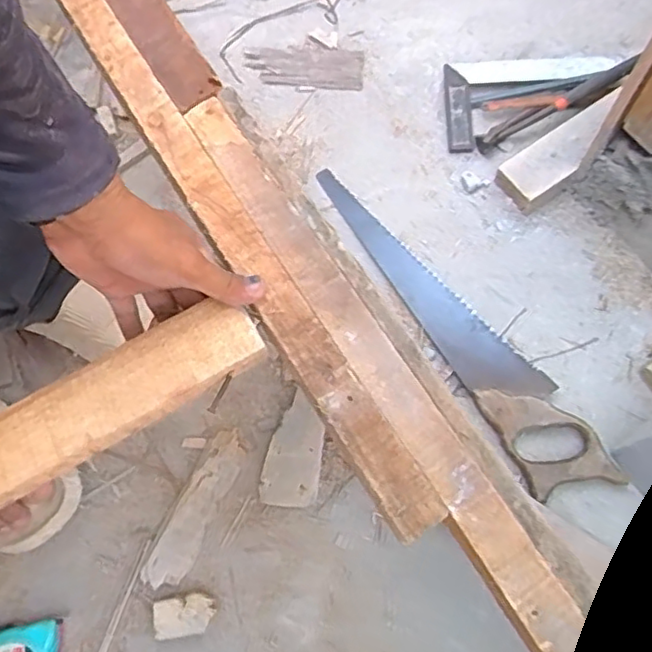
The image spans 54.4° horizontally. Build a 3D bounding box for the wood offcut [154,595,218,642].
[{"bbox_3d":[-0.138,0.283,0.621,0.057,0.032,0.035,-10,72,-1],"label":"wood offcut"}]

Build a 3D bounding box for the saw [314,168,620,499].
[{"bbox_3d":[0.137,-0.013,0.706,0.078,0.035,0.451,-32,74,-8],"label":"saw"}]

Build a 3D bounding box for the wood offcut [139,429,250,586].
[{"bbox_3d":[-0.136,0.189,0.659,0.048,0.020,0.166,23,75,9],"label":"wood offcut"}]

